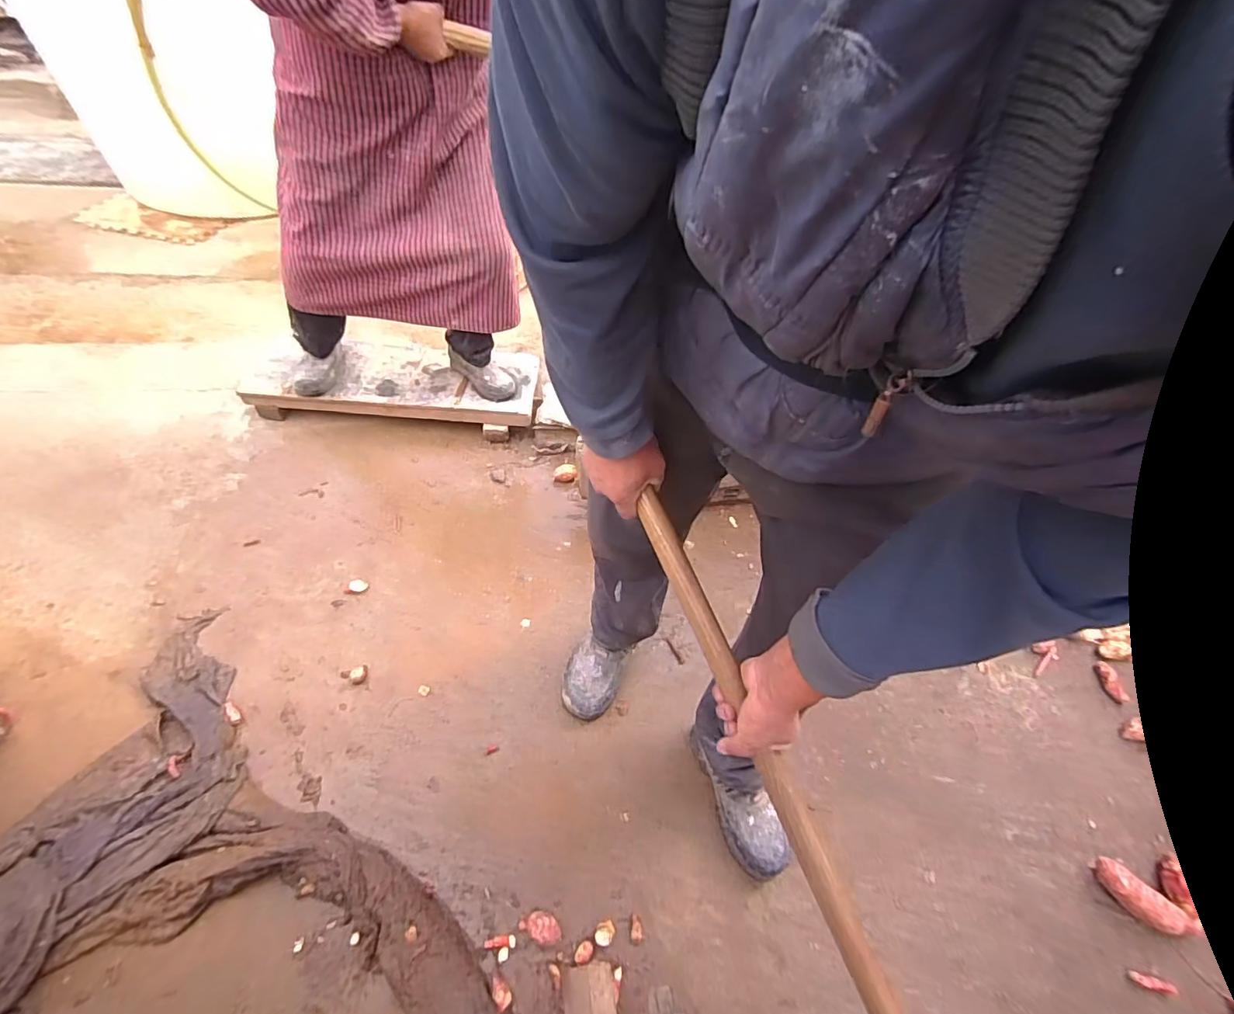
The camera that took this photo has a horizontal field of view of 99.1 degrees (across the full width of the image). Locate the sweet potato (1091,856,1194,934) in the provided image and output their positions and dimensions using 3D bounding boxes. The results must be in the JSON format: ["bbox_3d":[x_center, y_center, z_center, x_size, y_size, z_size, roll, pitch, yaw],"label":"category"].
[{"bbox_3d":[0.938,0.701,0.942,0.132,0.051,0.054,37,56,23],"label":"sweet potato"}]

